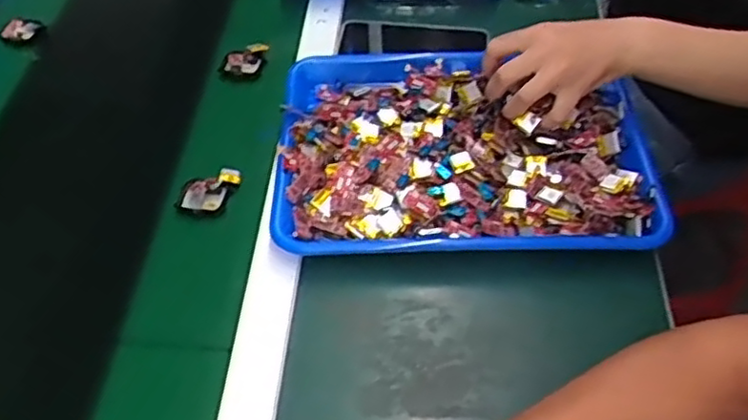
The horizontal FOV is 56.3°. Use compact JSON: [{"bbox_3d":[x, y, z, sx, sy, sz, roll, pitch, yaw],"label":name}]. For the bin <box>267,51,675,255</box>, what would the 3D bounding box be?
[{"bbox_3d":[0.079,-0.054,0.646,0.327,0.061,0.235,-2,47,4],"label":"bin"}]

